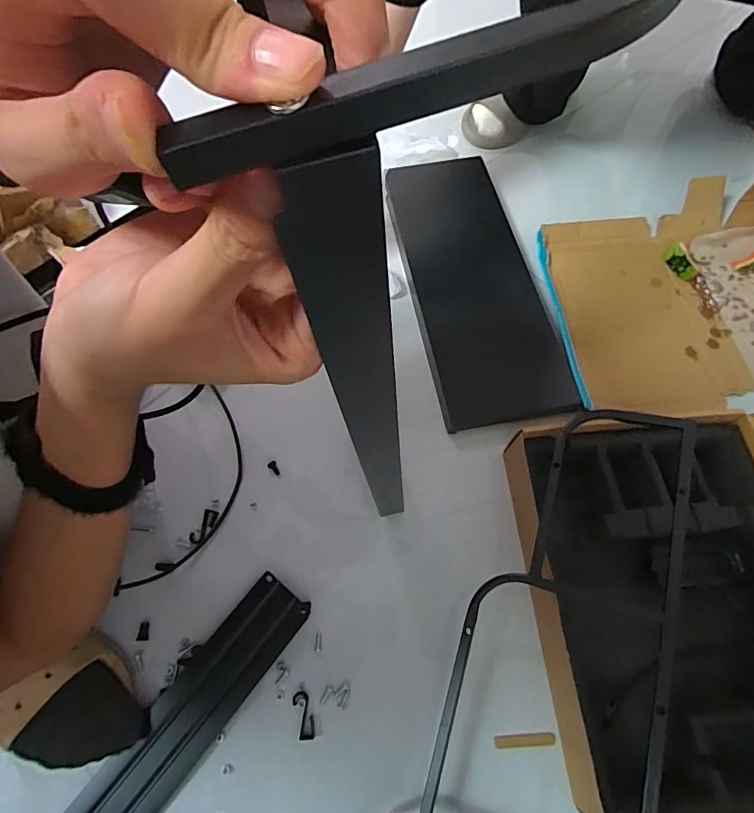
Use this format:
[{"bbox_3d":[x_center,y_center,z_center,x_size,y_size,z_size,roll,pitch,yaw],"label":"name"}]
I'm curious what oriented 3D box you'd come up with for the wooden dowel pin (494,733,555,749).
[{"bbox_3d":[0.146,0.330,0.439,0.059,0.007,0.011,-4,66,0],"label":"wooden dowel pin"}]

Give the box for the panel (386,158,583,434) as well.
[{"bbox_3d":[0.132,-0.188,0.650,0.164,0.031,0.455,-10,66,-3],"label":"panel"}]

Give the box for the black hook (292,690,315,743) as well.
[{"bbox_3d":[-0.073,0.310,0.443,0.018,0.006,0.043,-14,66,-5],"label":"black hook"}]

